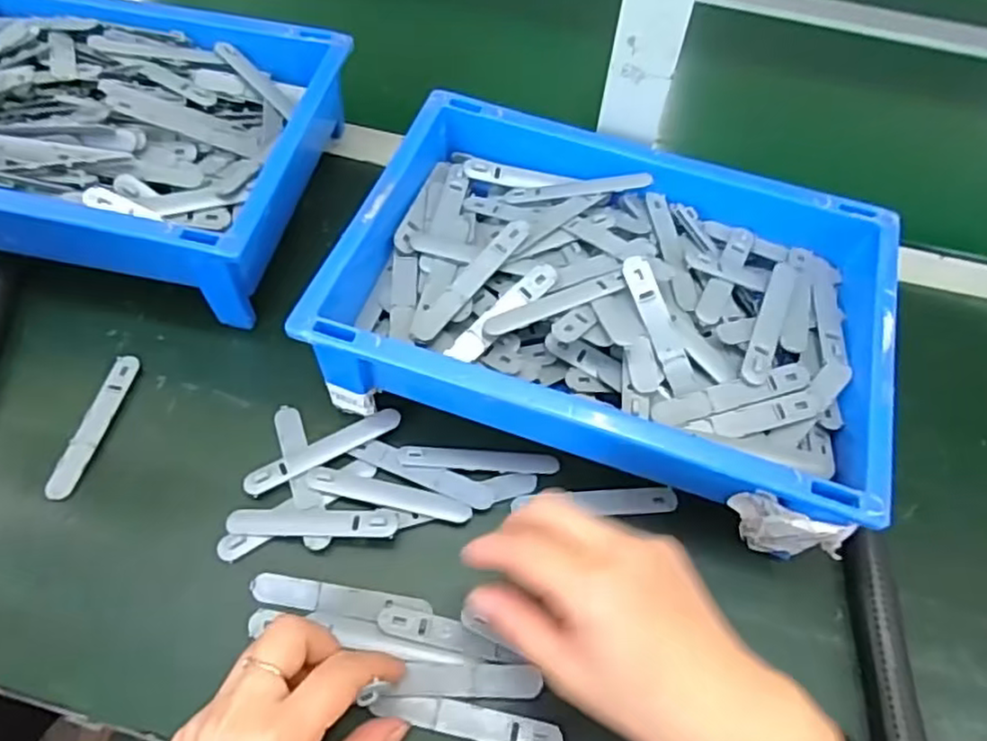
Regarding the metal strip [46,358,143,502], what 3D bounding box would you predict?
[{"bbox_3d":[-0.238,0.032,0.408,0.016,0.006,0.094,11,58,2],"label":"metal strip"}]

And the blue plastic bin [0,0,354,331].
[{"bbox_3d":[-0.272,-0.161,0.476,0.305,0.091,0.221,13,58,3],"label":"blue plastic bin"}]

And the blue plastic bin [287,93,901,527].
[{"bbox_3d":[0.068,-0.038,0.423,0.307,0.088,0.228,18,58,7],"label":"blue plastic bin"}]

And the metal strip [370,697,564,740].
[{"bbox_3d":[-0.012,0.170,0.331,0.091,0.005,0.016,11,58,4],"label":"metal strip"}]

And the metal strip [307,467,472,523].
[{"bbox_3d":[-0.059,0.071,0.389,0.093,0.004,0.015,14,58,4],"label":"metal strip"}]

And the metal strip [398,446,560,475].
[{"bbox_3d":[-0.008,0.053,0.406,0.093,0.006,0.013,3,58,-3],"label":"metal strip"}]

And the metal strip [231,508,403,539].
[{"bbox_3d":[-0.099,0.084,0.376,0.092,0.005,0.017,-2,49,4],"label":"metal strip"}]

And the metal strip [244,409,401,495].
[{"bbox_3d":[-0.099,0.046,0.402,0.094,0.004,0.017,-25,63,-19],"label":"metal strip"}]

